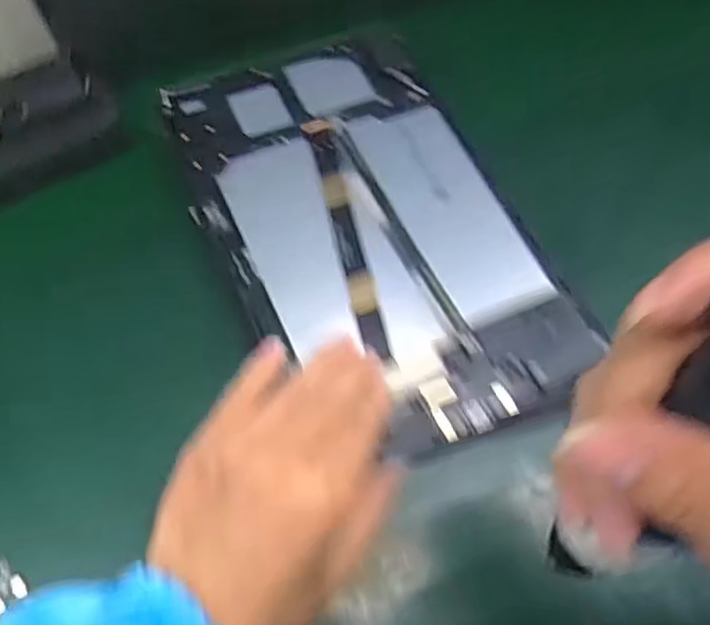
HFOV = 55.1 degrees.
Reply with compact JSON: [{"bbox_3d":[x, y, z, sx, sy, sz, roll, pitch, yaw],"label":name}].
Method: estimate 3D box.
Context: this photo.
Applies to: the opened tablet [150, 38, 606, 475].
[{"bbox_3d":[0.007,-0.047,0.350,0.147,0.012,0.246,-26,69,-11],"label":"opened tablet"}]

